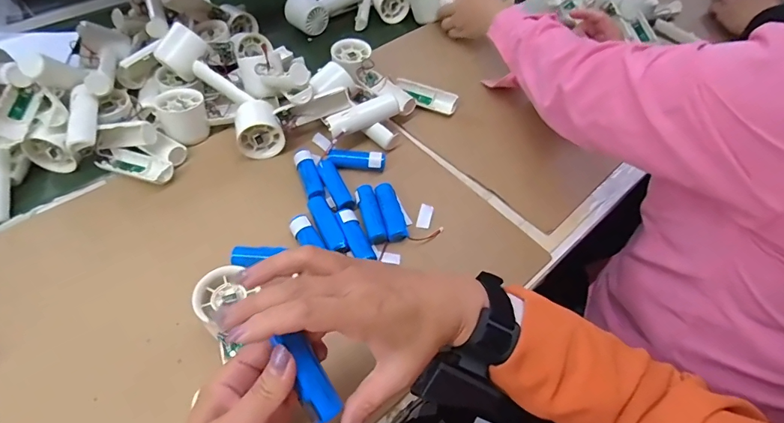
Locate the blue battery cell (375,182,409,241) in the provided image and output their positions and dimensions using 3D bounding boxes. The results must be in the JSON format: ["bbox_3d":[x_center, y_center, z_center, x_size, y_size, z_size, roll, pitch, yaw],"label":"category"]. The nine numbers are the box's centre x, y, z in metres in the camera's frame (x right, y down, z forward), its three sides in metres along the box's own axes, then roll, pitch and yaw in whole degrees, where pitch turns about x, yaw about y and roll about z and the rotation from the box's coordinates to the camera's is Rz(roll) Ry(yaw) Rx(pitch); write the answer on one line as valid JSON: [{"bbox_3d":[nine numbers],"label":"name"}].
[{"bbox_3d":[-0.002,0.001,0.499,0.024,0.017,0.077,-10,54,-11],"label":"blue battery cell"}]

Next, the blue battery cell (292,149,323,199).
[{"bbox_3d":[-0.102,-0.044,0.523,0.022,0.015,0.075,-17,56,-16],"label":"blue battery cell"}]

